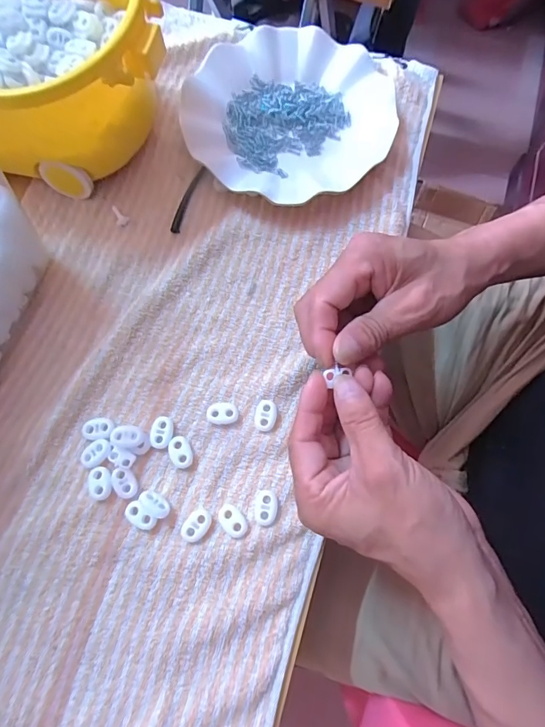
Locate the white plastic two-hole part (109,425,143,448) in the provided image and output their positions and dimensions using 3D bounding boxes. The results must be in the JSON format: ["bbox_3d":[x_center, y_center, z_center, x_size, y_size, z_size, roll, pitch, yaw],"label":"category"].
[{"bbox_3d":[-0.102,0.051,0.293,0.022,0.009,0.014,-1,72,0],"label":"white plastic two-hole part"}]

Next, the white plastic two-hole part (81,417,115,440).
[{"bbox_3d":[-0.124,0.047,0.298,0.023,0.005,0.015,-1,72,0],"label":"white plastic two-hole part"}]

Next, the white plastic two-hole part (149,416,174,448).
[{"bbox_3d":[-0.079,0.049,0.299,0.016,0.006,0.022,3,72,1],"label":"white plastic two-hole part"}]

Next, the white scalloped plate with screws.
[{"bbox_3d":[0.012,-0.226,0.375,0.183,0.027,0.167,0,72,0],"label":"white scalloped plate with screws"}]

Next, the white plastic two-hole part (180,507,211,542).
[{"bbox_3d":[-0.051,0.108,0.281,0.016,0.005,0.022,32,75,10],"label":"white plastic two-hole part"}]

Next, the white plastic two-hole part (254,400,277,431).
[{"bbox_3d":[-0.005,0.038,0.303,0.016,0.005,0.022,12,72,4],"label":"white plastic two-hole part"}]

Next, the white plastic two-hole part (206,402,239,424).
[{"bbox_3d":[-0.036,0.036,0.303,0.022,0.006,0.015,-1,72,0],"label":"white plastic two-hole part"}]

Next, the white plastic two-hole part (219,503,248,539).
[{"bbox_3d":[-0.027,0.105,0.281,0.023,0.004,0.014,42,77,12],"label":"white plastic two-hole part"}]

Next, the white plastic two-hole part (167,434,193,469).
[{"bbox_3d":[-0.065,0.063,0.295,0.015,0.006,0.023,-26,74,-8],"label":"white plastic two-hole part"}]

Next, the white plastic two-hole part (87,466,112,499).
[{"bbox_3d":[-0.118,0.082,0.288,0.016,0.005,0.022,-22,73,-7],"label":"white plastic two-hole part"}]

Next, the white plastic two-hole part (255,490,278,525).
[{"bbox_3d":[-0.004,0.097,0.284,0.014,0.005,0.022,7,72,2],"label":"white plastic two-hole part"}]

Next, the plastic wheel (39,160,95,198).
[{"bbox_3d":[-0.170,-0.151,0.343,0.042,0.041,0.007,7,72,2],"label":"plastic wheel"}]

